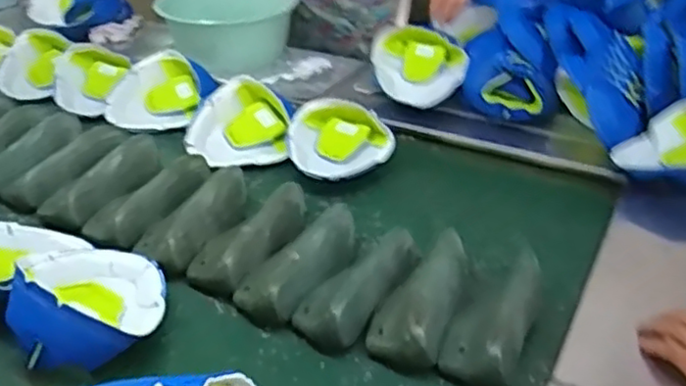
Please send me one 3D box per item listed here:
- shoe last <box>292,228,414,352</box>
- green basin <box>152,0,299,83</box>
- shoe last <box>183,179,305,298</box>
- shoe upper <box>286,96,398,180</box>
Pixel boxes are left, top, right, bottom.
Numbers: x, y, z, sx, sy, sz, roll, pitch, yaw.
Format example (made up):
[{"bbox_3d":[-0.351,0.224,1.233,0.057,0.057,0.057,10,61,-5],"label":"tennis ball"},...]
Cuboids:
[{"bbox_3d":[0.016,0.108,0.835,0.090,0.065,0.198,17,37,25],"label":"shoe last"},{"bbox_3d":[-0.269,-0.398,1.529,0.305,0.131,0.282,-8,34,-12],"label":"green basin"},{"bbox_3d":[-0.127,0.051,0.916,0.089,0.064,0.211,19,38,27],"label":"shoe last"},{"bbox_3d":[-0.004,-0.083,1.117,0.177,0.067,0.178,-1,33,0],"label":"shoe upper"}]

